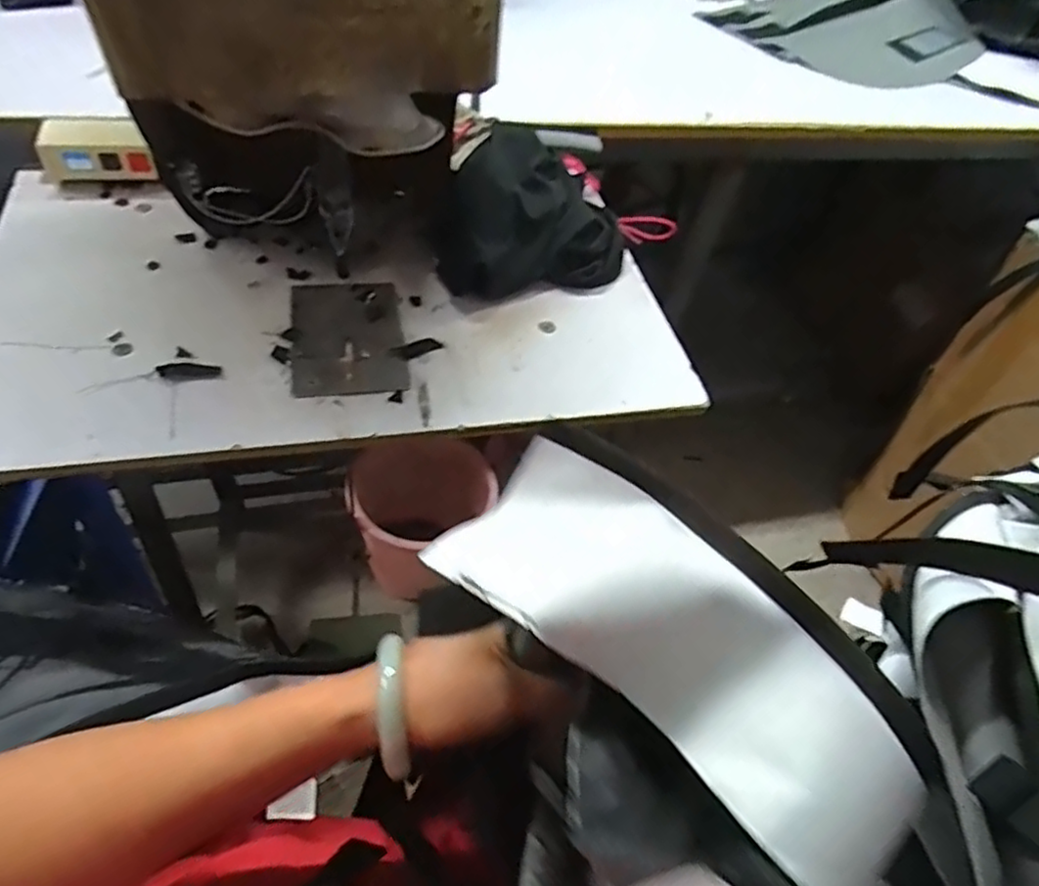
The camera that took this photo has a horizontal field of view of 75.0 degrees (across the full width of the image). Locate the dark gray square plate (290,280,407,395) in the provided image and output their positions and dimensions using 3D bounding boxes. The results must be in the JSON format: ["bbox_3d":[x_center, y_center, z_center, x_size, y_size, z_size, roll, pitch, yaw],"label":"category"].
[{"bbox_3d":[-0.152,-0.096,0.598,0.095,0.006,0.139,-3,53,-15],"label":"dark gray square plate"}]

